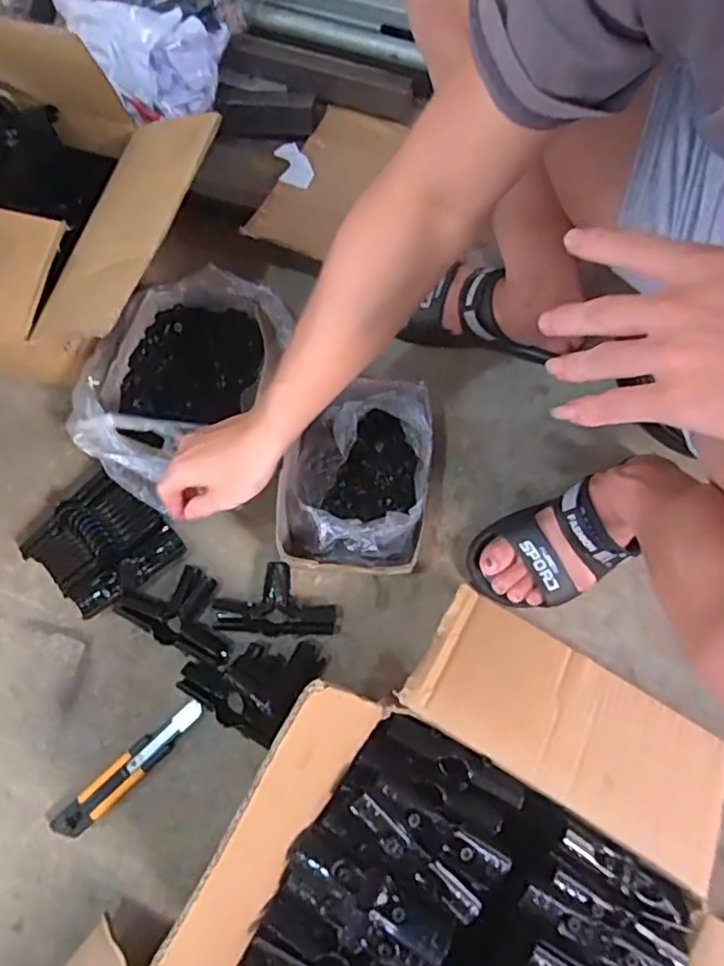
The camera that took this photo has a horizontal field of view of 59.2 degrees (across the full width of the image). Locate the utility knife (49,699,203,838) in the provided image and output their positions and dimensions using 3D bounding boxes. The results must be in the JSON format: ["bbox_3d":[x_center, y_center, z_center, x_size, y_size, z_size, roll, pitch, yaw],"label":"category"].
[{"bbox_3d":[-0.250,0.307,0.686,0.188,0.015,0.034,-43,81,-9],"label":"utility knife"}]

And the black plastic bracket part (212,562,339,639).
[{"bbox_3d":[-0.097,0.131,0.715,0.132,0.034,0.077,0,77,0],"label":"black plastic bracket part"}]

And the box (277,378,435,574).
[{"bbox_3d":[-0.008,-0.004,0.686,0.161,0.111,0.210,1,77,0],"label":"box"}]

